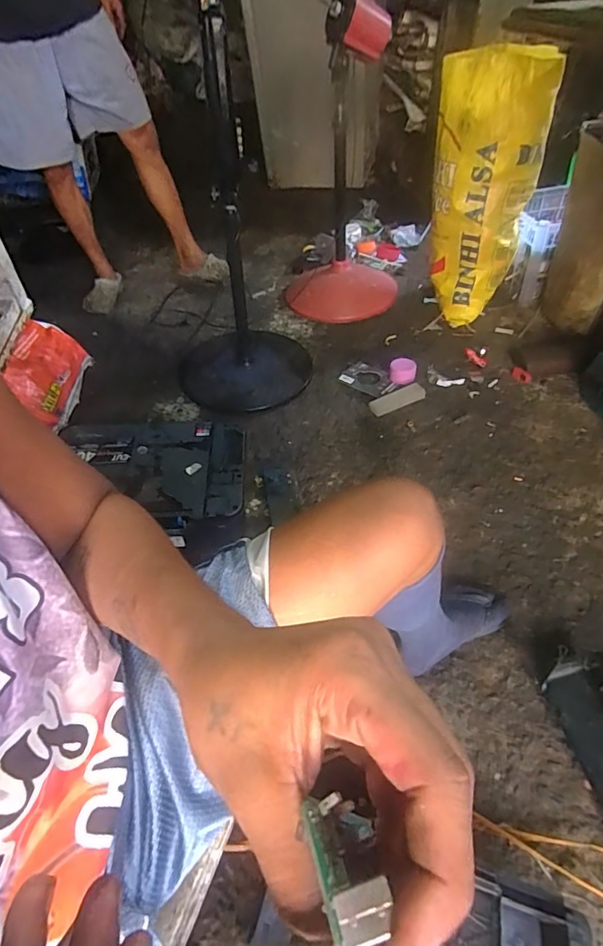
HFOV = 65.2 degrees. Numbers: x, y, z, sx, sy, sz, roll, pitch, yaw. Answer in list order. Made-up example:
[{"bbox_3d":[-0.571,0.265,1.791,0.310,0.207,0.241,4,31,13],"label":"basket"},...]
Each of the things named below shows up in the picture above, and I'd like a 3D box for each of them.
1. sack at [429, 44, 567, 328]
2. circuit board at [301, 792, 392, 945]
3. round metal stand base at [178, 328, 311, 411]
[{"bbox_3d":[0.514,-0.793,1.383,0.282,0.654,0.235,10,48,13],"label":"sack"},{"bbox_3d":[0.016,0.123,0.128,0.017,0.013,0.058,-11,57,-5],"label":"circuit board"},{"bbox_3d":[-0.170,-0.319,1.415,0.388,0.057,0.355,-13,49,-6],"label":"round metal stand base"}]

